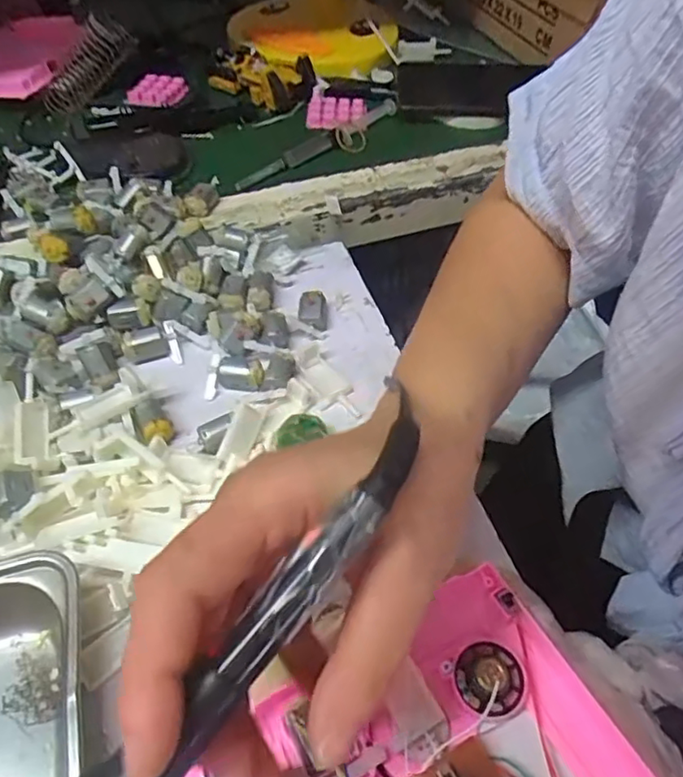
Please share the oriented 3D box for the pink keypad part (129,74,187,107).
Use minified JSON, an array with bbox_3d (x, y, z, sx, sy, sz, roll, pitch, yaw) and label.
[{"bbox_3d":[-0.191,-0.311,0.621,0.059,0.013,0.048,-8,52,-7],"label":"pink keypad part"}]

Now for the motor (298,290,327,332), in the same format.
[{"bbox_3d":[-0.020,-0.054,0.424,0.019,0.018,0.029,1,52,-1],"label":"motor"}]

